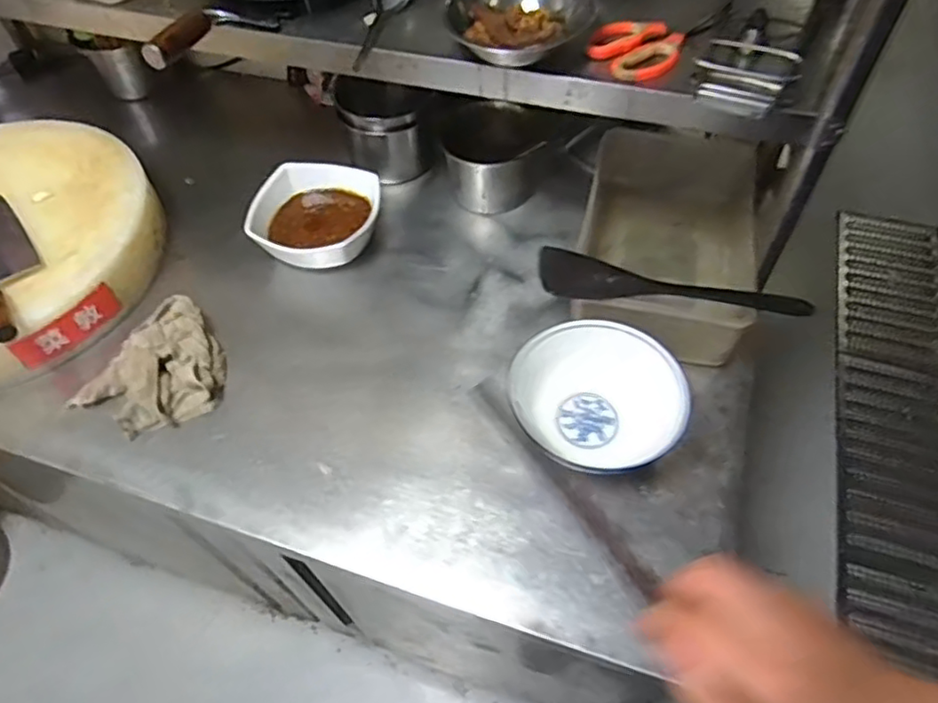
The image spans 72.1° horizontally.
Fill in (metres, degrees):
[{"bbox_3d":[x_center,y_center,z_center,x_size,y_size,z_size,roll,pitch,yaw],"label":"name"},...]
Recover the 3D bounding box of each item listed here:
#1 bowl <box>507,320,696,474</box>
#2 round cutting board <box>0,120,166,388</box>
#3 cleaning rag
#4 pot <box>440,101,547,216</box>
[{"bbox_3d":[0.152,0.060,0.743,0.203,0.093,0.177,16,57,14],"label":"bowl"},{"bbox_3d":[-0.685,-0.154,0.927,0.460,0.090,0.438,-1,55,2],"label":"round cutting board"},{"bbox_3d":[-0.410,0.023,0.828,0.176,0.070,0.177,-31,59,-17],"label":"cleaning rag"},{"bbox_3d":[0.039,-0.299,1.006,0.142,0.107,0.150,-1,55,2],"label":"pot"}]

